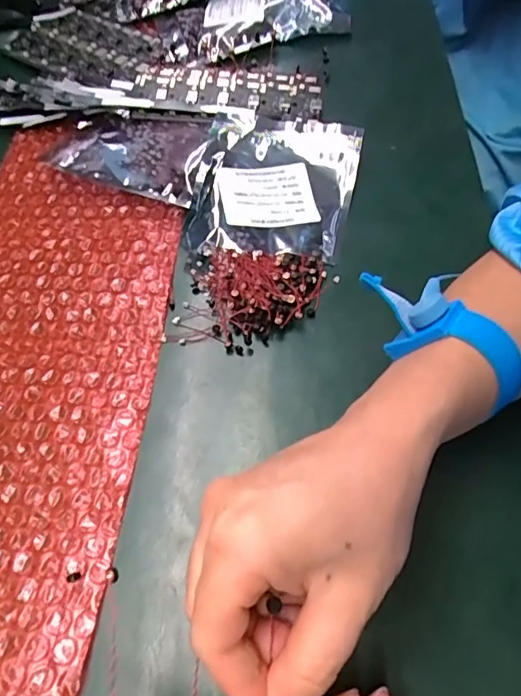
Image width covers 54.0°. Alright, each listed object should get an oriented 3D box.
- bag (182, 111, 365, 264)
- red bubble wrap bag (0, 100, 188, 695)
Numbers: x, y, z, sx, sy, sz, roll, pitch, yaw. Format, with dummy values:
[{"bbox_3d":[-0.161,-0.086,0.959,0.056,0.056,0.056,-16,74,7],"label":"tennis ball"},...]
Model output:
[{"bbox_3d":[0.009,-0.105,0.326,0.097,0.019,0.115,9,60,10],"label":"bag"},{"bbox_3d":[-0.127,-0.006,0.285,0.139,0.006,0.355,3,59,6],"label":"red bubble wrap bag"}]

